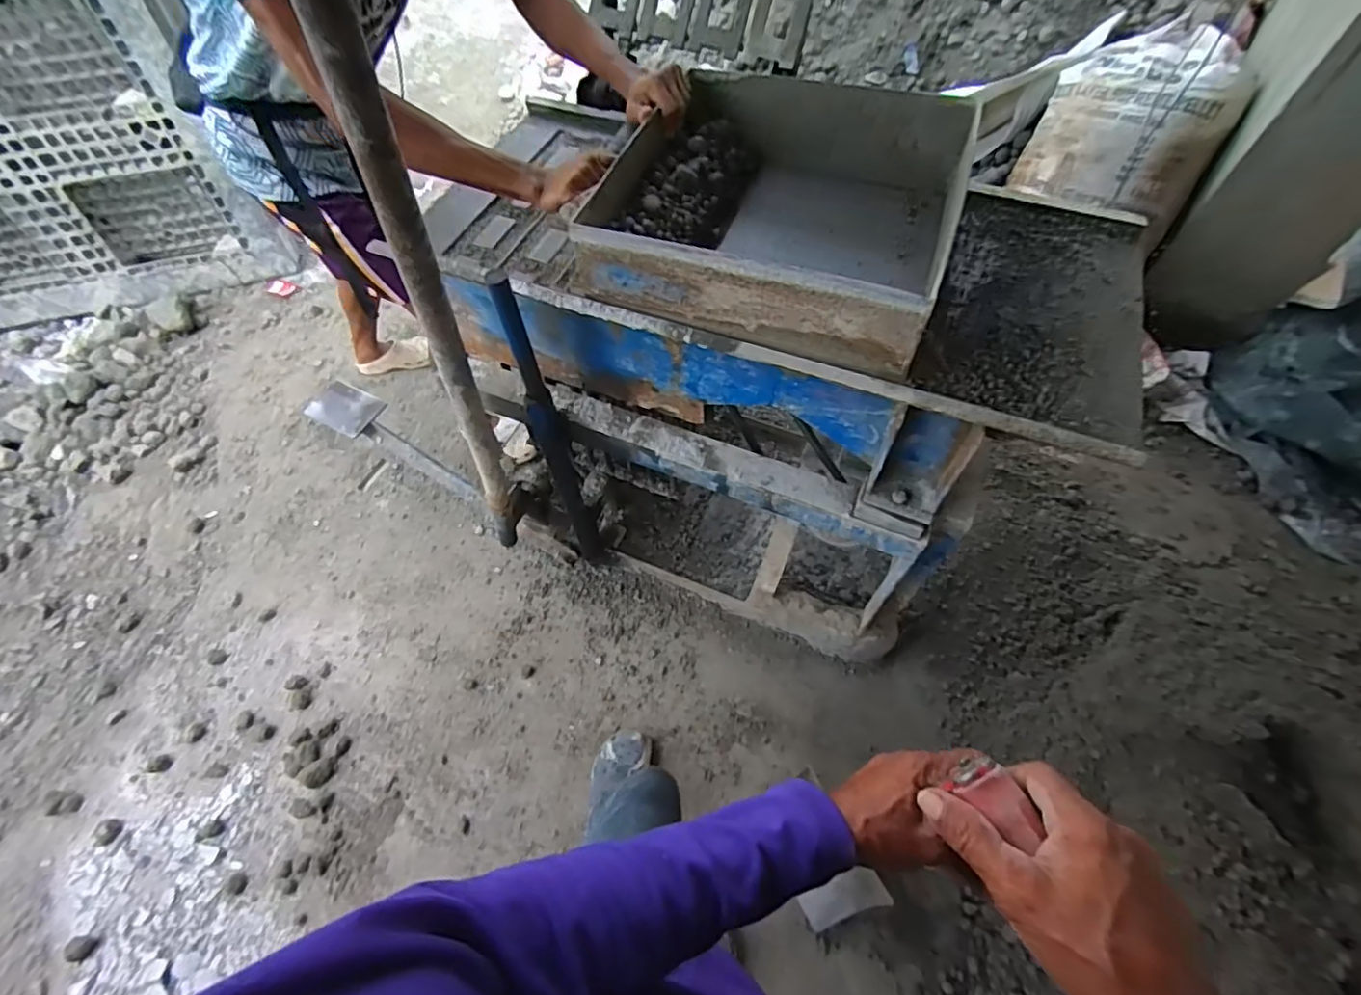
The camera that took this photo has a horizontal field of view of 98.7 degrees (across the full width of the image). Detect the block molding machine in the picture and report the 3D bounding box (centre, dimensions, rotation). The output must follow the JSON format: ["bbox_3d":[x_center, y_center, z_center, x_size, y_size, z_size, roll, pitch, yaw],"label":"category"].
[{"bbox_3d":[0.143,-0.195,1.186,1.005,0.941,0.578,21,62,10],"label":"block molding machine"}]

